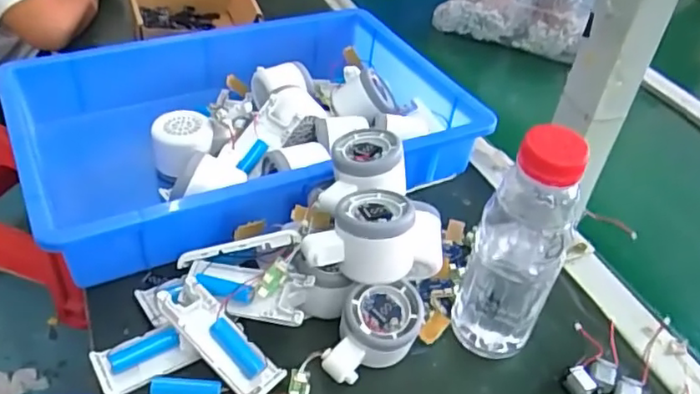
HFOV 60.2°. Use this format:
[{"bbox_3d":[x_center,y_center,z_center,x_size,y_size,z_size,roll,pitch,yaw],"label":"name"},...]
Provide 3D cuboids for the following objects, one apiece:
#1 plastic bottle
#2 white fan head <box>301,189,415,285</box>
[{"bbox_3d":[0.124,0.032,0.446,0.059,0.197,0.070,15,42,11],"label":"plastic bottle"},{"bbox_3d":[0.006,0.030,0.459,0.078,0.060,0.061,5,41,-2],"label":"white fan head"}]

